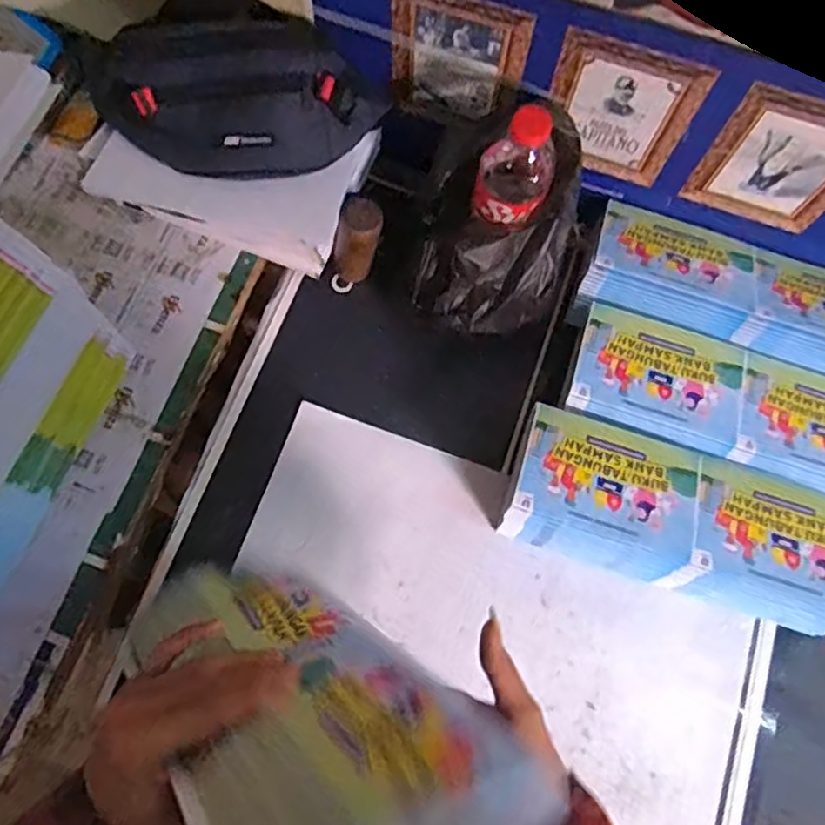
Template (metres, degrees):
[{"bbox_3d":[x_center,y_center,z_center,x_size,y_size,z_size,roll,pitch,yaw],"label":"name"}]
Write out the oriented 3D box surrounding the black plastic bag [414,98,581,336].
[{"bbox_3d":[0.083,-0.167,0.591,0.137,0.190,0.174,30,75,8],"label":"black plastic bag"}]

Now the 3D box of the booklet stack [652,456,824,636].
[{"bbox_3d":[0.315,0.119,0.575,0.151,0.096,0.115,17,74,4],"label":"booklet stack"}]

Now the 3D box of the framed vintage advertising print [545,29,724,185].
[{"bbox_3d":[0.180,-0.263,0.569,0.120,0.133,0.011,22,74,5],"label":"framed vintage advertising print"}]

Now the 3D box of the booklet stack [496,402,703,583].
[{"bbox_3d":[0.169,0.073,0.589,0.153,0.085,0.116,18,74,4],"label":"booklet stack"}]

